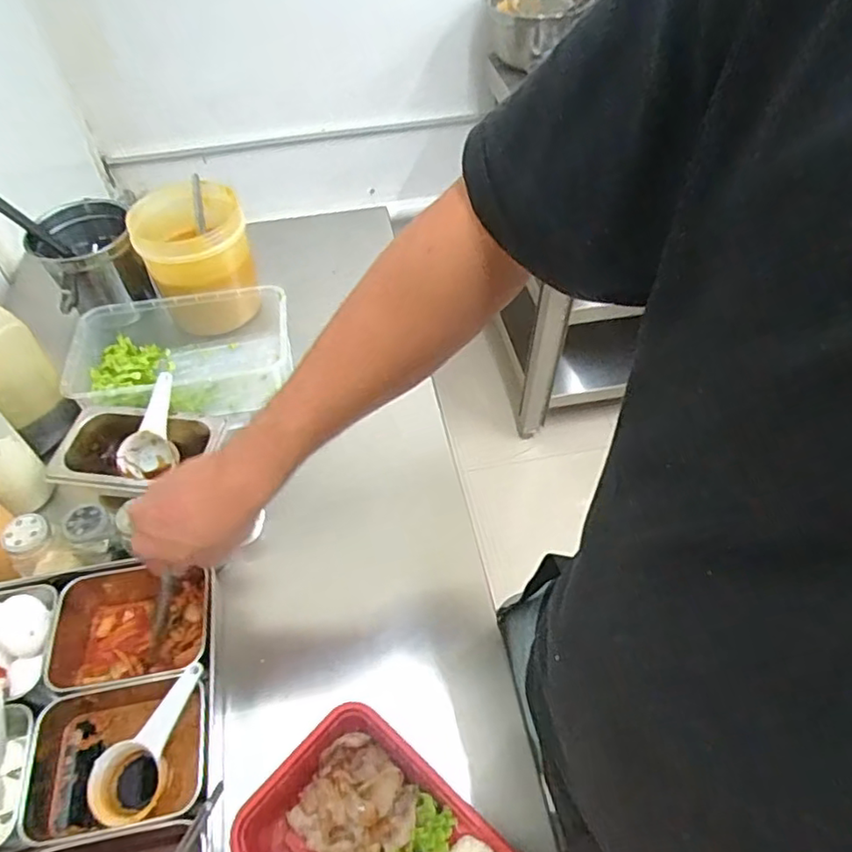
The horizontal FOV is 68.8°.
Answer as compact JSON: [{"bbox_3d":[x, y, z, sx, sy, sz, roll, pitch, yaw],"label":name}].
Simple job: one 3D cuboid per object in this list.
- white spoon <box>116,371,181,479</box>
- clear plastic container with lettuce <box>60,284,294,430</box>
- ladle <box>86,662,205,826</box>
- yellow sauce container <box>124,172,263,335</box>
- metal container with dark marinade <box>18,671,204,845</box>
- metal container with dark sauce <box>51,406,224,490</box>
[{"bbox_3d":[-0.293,0.004,0.676,0.050,0.116,0.040,28,12,23],"label":"white spoon"},{"bbox_3d":[-0.293,-0.079,0.767,0.257,0.085,0.175,-14,50,-10],"label":"clear plastic container with lettuce"},{"bbox_3d":[-0.216,0.250,0.496,0.056,0.027,0.123,25,74,21],"label":"ladle"},{"bbox_3d":[-0.294,-0.207,0.820,0.132,0.166,0.122,-17,51,-13],"label":"yellow sauce container"},{"bbox_3d":[-0.245,0.270,0.501,0.139,0.070,0.105,-8,49,-6],"label":"metal container with dark marinade"},{"bbox_3d":[-0.302,0.037,0.677,0.168,0.074,0.098,3,49,4],"label":"metal container with dark sauce"}]

